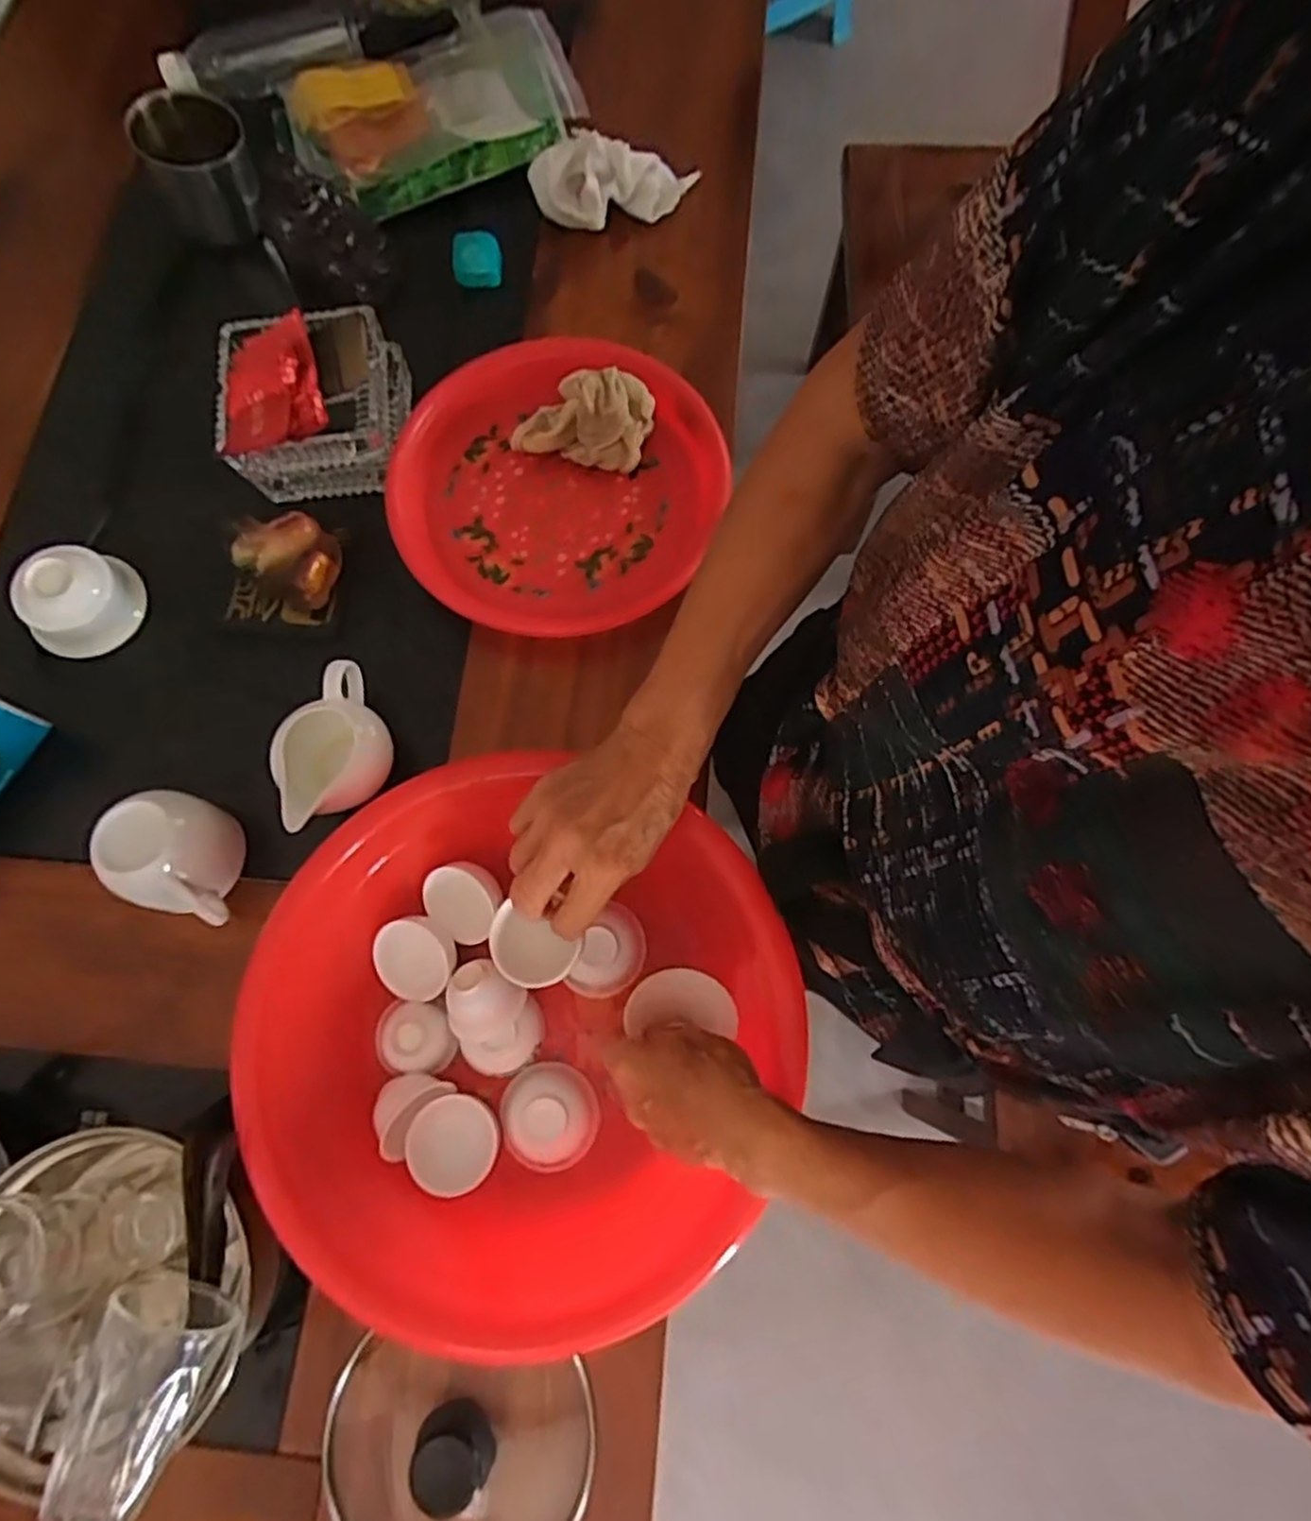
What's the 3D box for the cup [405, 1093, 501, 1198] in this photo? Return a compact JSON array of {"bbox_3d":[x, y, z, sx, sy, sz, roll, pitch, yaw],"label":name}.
[{"bbox_3d":[-0.122,0.232,0.462,0.053,0.022,0.052,0,75,2],"label":"cup"}]

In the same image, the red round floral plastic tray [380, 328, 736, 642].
[{"bbox_3d":[-0.071,-0.210,0.572,0.249,0.044,0.233,-21,75,-4],"label":"red round floral plastic tray"}]

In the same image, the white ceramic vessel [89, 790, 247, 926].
[{"bbox_3d":[-0.313,0.061,0.498,0.065,0.067,0.074,12,76,5],"label":"white ceramic vessel"}]

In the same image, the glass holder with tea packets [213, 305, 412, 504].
[{"bbox_3d":[-0.264,-0.274,0.587,0.128,0.061,0.129,-6,75,0],"label":"glass holder with tea packets"}]

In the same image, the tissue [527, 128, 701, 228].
[{"bbox_3d":[-0.036,-0.497,0.649,0.142,0.045,0.064,-2,75,1],"label":"tissue"}]

